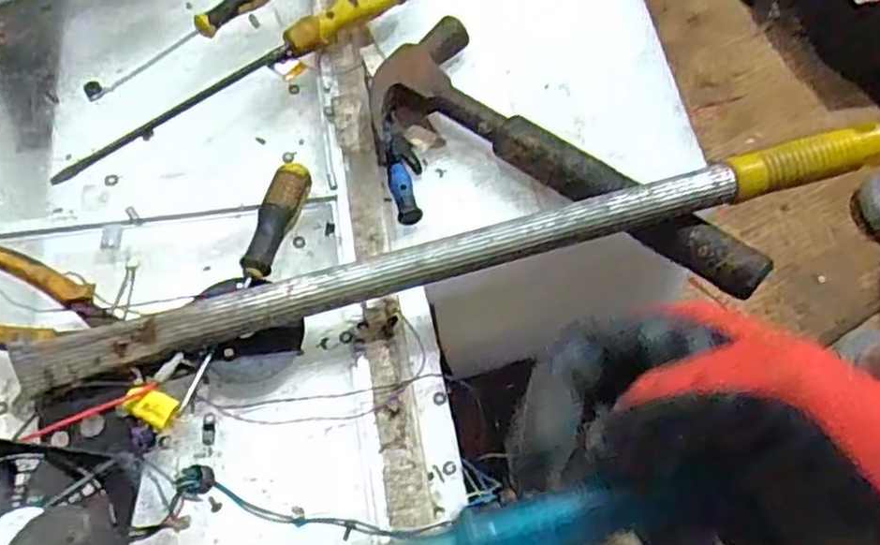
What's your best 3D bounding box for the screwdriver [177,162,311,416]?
[{"bbox_3d":[-0.119,0.007,0.455,0.023,0.029,0.174,14,64,5],"label":"screwdriver"}]

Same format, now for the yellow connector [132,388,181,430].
[{"bbox_3d":[-0.162,0.075,0.405,0.029,0.007,0.020,26,66,10],"label":"yellow connector"}]

